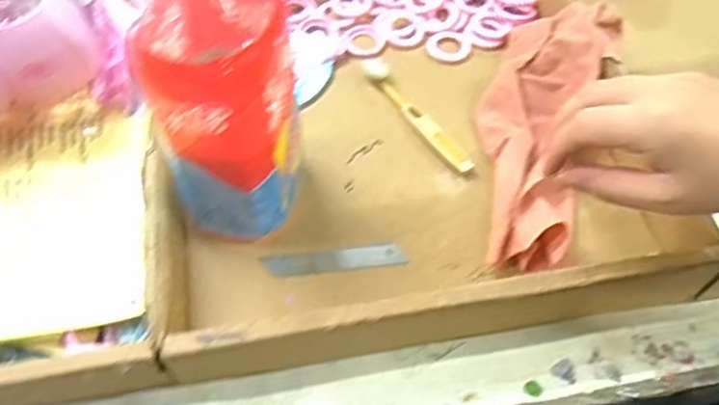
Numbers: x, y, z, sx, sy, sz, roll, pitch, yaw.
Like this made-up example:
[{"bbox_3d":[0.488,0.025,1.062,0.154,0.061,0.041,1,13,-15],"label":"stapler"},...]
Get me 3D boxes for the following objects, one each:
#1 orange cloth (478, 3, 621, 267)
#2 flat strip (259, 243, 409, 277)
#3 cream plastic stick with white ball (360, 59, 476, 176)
[{"bbox_3d":[0.138,-0.059,0.471,0.087,0.051,0.234,15,61,7],"label":"orange cloth"},{"bbox_3d":[-0.017,0.040,0.434,0.097,0.004,0.017,-5,56,-4],"label":"flat strip"},{"bbox_3d":[0.045,-0.076,0.509,0.018,0.008,0.142,-27,60,-17],"label":"cream plastic stick with white ball"}]

